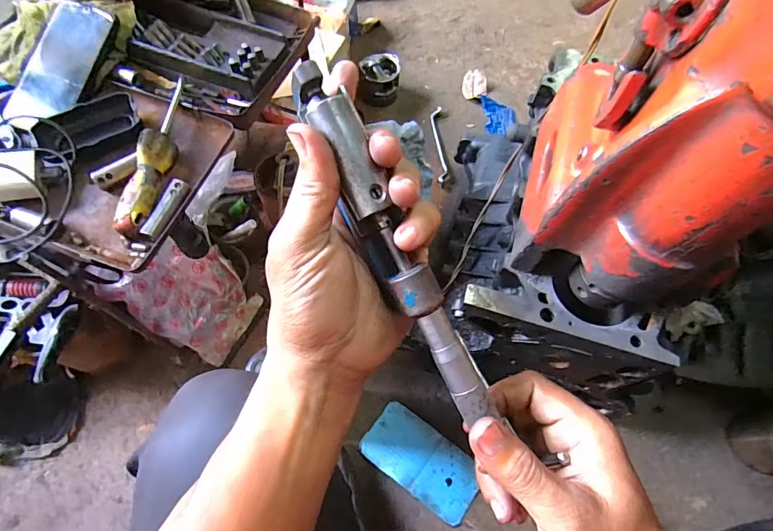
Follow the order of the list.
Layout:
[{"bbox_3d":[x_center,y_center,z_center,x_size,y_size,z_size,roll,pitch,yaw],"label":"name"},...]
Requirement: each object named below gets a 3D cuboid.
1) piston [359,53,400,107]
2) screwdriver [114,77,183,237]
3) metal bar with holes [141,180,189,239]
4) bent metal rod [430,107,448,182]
[{"bbox_3d":[-0.017,-0.434,0.999,0.094,0.074,0.103,-2,65,-5],"label":"piston"},{"bbox_3d":[-0.251,-0.124,0.462,0.033,0.027,0.190,7,64,1],"label":"screwdriver"},{"bbox_3d":[-0.231,-0.060,0.444,0.017,0.015,0.069,20,65,7],"label":"metal bar with holes"},{"bbox_3d":[0.119,-0.276,0.961,0.027,0.019,0.213,1,65,-3],"label":"bent metal rod"}]

